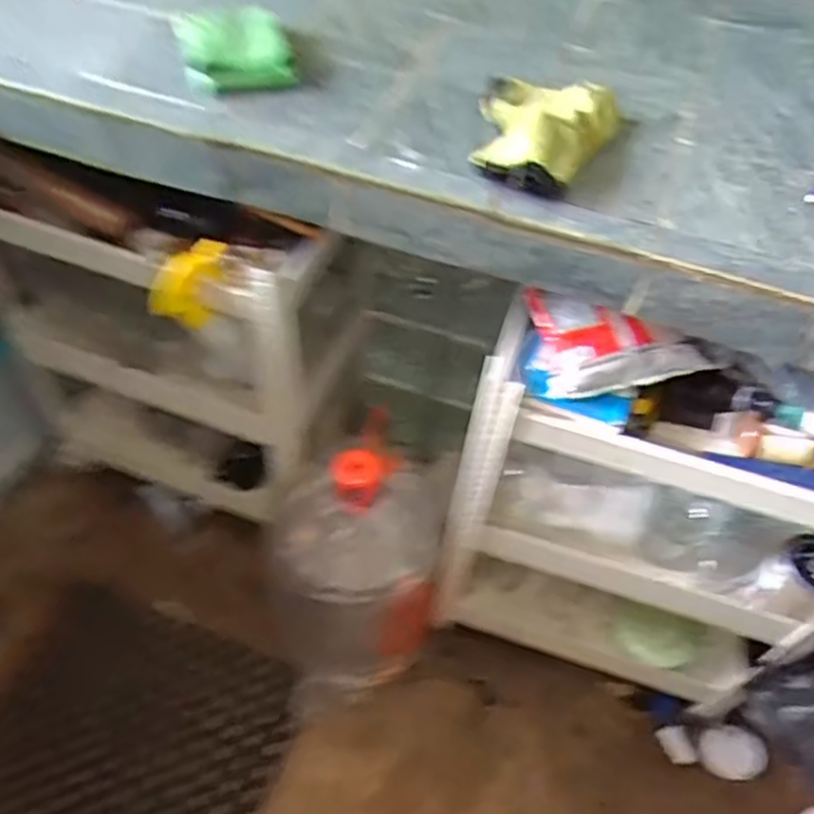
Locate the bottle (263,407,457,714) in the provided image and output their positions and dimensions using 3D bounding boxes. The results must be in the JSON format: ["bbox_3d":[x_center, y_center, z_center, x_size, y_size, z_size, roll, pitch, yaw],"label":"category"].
[{"bbox_3d":[-0.071,0.269,1.184,0.238,0.529,0.285,7,52,2],"label":"bottle"}]

